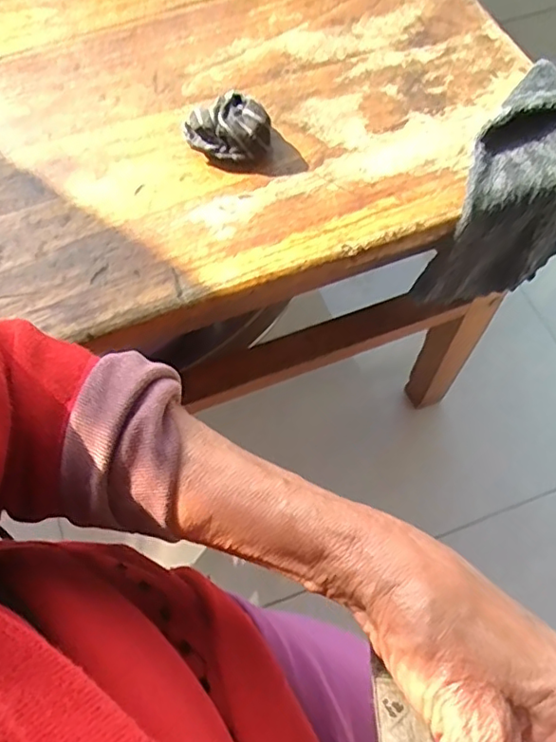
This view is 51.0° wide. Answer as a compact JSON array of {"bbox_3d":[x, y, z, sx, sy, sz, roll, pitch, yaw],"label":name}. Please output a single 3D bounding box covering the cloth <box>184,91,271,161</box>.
[{"bbox_3d":[-0.038,-0.185,0.446,0.062,0.035,0.041,17,65,7],"label":"cloth"}]

